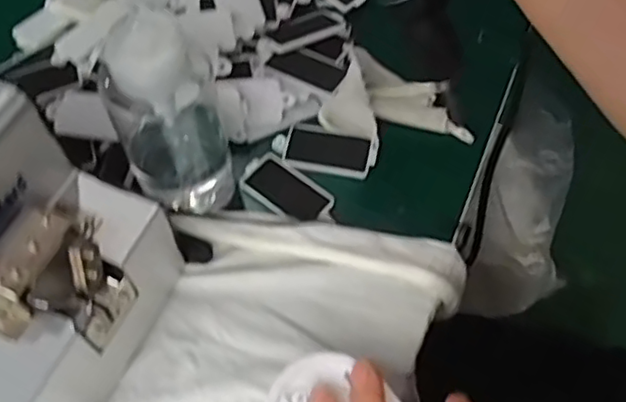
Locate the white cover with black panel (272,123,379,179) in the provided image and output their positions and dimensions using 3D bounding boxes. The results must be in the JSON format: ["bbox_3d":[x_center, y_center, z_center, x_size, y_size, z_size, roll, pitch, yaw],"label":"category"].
[{"bbox_3d":[0.009,-0.038,0.447,0.072,0.006,0.037,9,61,6],"label":"white cover with black panel"}]

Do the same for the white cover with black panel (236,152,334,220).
[{"bbox_3d":[-0.017,-0.007,0.433,0.068,0.006,0.033,37,67,19],"label":"white cover with black panel"}]

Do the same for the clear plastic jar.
[{"bbox_3d":[-0.083,-0.047,0.372,0.063,0.138,0.063,0,60,1],"label":"clear plastic jar"}]

